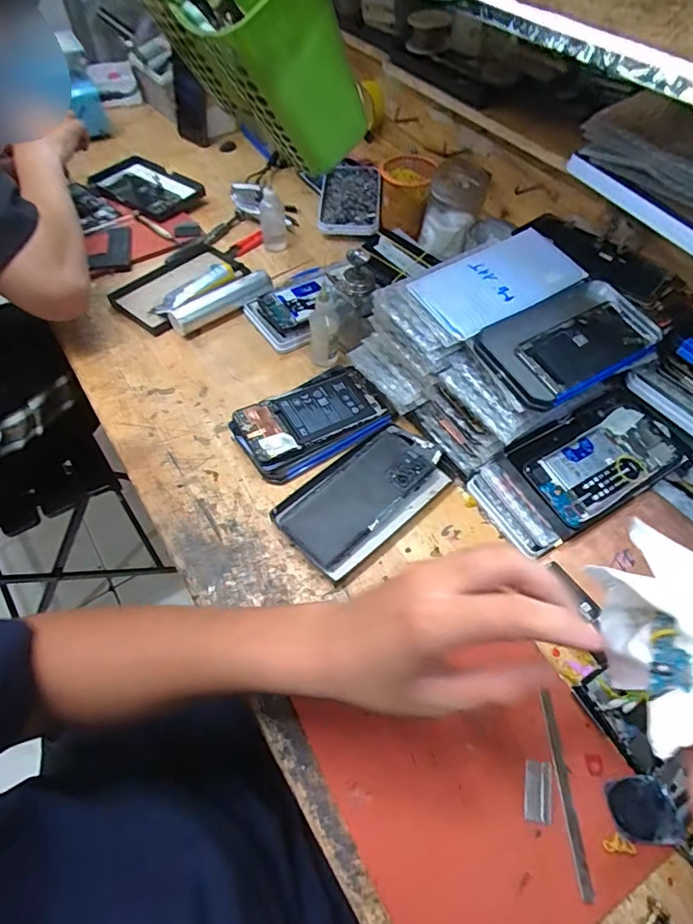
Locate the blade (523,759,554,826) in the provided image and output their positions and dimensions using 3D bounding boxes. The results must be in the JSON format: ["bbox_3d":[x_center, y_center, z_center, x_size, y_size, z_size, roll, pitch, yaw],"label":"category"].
[{"bbox_3d":[0.144,0.246,0.361,0.021,0.004,0.038,10,56,5],"label":"blade"}]

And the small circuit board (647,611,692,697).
[{"bbox_3d":[0.163,0.098,0.244,0.006,0.020,0.040,27,69,-24],"label":"small circuit board"}]

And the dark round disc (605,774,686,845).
[{"bbox_3d":[0.214,0.250,0.347,0.044,0.007,0.039,-4,56,-5],"label":"dark round disc"}]

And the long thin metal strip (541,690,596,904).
[{"bbox_3d":[0.163,0.243,0.361,0.009,0.004,0.127,0,56,-2],"label":"long thin metal strip"}]

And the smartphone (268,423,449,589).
[{"bbox_3d":[0.021,0.035,0.498,0.176,0.017,0.100,-37,65,-23],"label":"smartphone"}]

